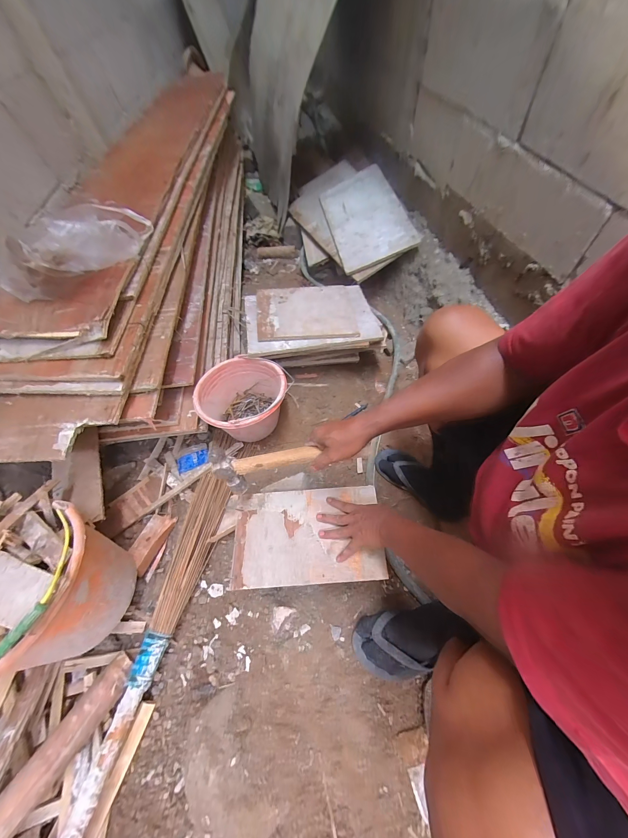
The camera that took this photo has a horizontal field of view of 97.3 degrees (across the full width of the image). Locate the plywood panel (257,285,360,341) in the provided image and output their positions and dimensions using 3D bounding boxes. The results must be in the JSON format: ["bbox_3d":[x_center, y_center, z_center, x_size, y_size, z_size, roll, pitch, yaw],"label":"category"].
[{"bbox_3d":[-0.022,-0.355,0.918,0.327,0.021,0.252,-4,60,-5],"label":"plywood panel"}]

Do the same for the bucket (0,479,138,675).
[{"bbox_3d":[-0.511,0.315,0.539,0.270,0.259,0.245,37,70,23],"label":"bucket"}]

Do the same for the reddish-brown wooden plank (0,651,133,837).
[{"bbox_3d":[-0.465,0.595,0.451,0.061,0.043,0.356,24,44,18],"label":"reddish-brown wooden plank"}]

